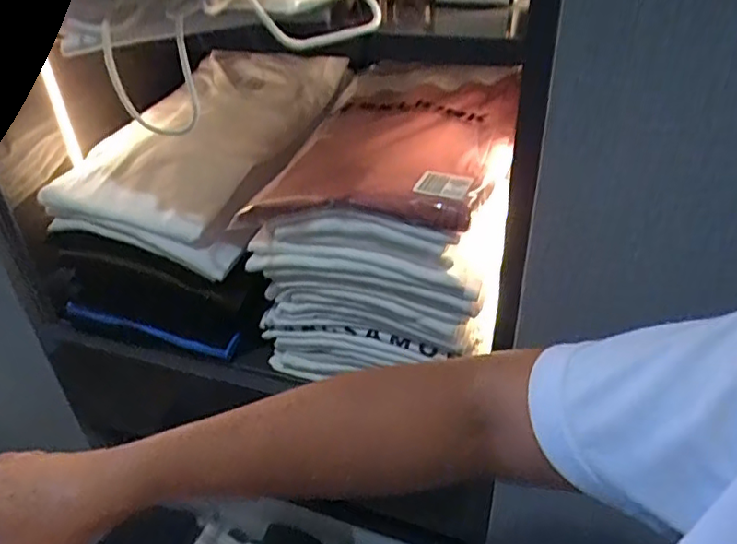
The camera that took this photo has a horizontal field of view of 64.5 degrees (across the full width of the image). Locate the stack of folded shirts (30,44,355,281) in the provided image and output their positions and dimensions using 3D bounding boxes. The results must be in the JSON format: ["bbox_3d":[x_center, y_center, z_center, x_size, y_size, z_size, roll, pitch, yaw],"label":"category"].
[{"bbox_3d":[-0.189,-0.158,0.667,0.223,0.060,0.345,15,51,8],"label":"stack of folded shirts"}]

